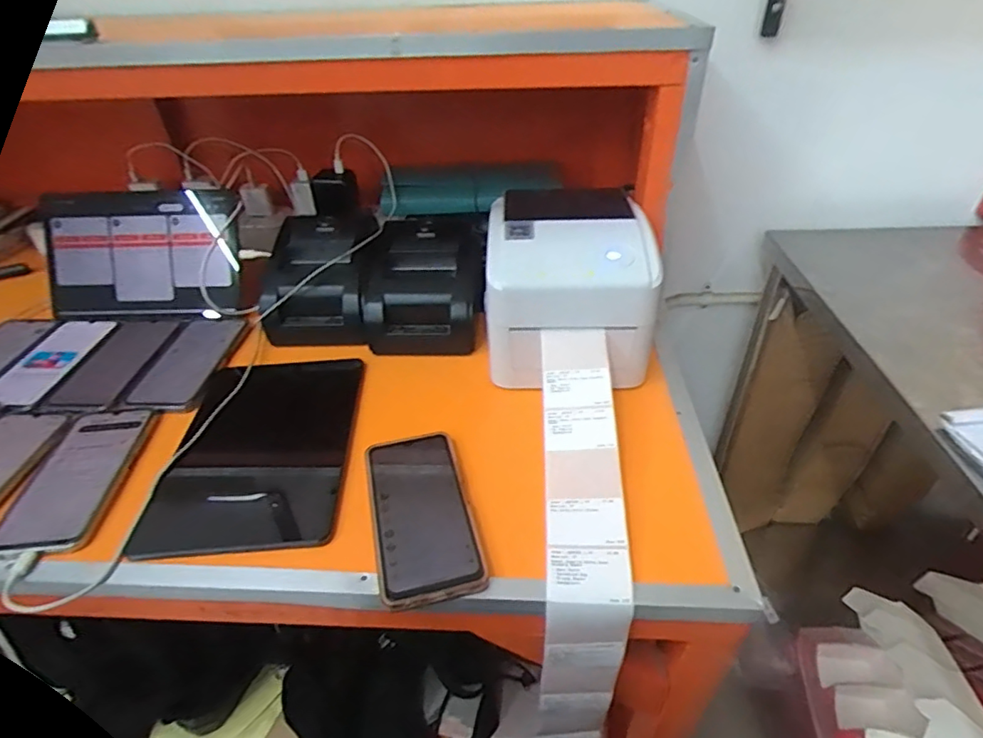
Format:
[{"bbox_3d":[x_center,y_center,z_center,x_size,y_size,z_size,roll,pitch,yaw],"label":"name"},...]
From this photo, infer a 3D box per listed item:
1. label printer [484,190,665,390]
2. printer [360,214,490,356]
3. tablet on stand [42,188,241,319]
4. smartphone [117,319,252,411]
[{"bbox_3d":[0.078,-0.098,0.614,0.166,0.148,0.193,-2,38,1],"label":"label printer"},{"bbox_3d":[-0.077,-0.105,0.684,0.141,0.105,0.144,-1,38,2],"label":"printer"},{"bbox_3d":[-0.459,-0.150,0.738,0.256,0.164,0.048,0,4,8],"label":"tablet on stand"},{"bbox_3d":[-0.351,-0.010,0.652,0.088,0.013,0.163,0,38,4],"label":"smartphone"}]

